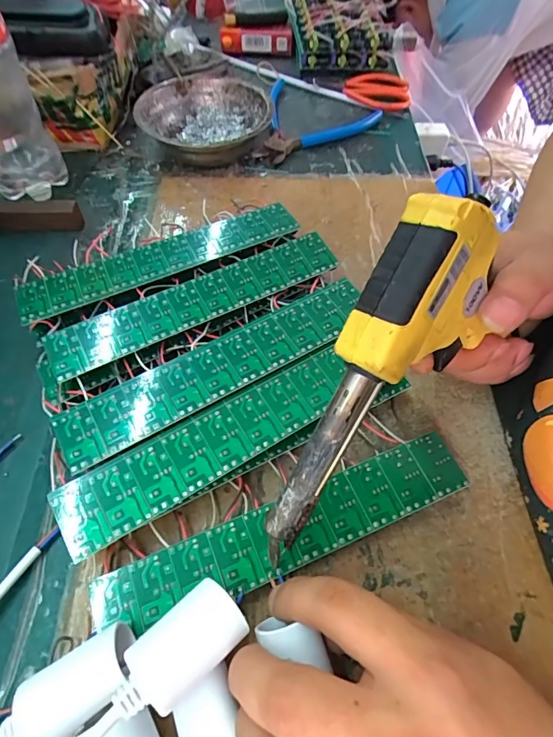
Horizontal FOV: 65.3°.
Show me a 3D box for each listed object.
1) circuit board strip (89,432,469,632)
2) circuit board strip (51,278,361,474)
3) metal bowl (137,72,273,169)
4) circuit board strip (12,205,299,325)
[{"bbox_3d":[0.007,0.088,0.232,0.200,0.017,0.035,-20,59,-14],"label":"circuit board strip"},{"bbox_3d":[-0.030,-0.002,0.261,0.196,0.007,0.038,-26,61,-17],"label":"circuit board strip"},{"bbox_3d":[-0.068,-0.239,0.421,0.125,0.036,0.134,6,57,2],"label":"metal bowl"},{"bbox_3d":[-0.081,-0.074,0.322,0.200,0.035,0.037,-22,60,-15],"label":"circuit board strip"}]

